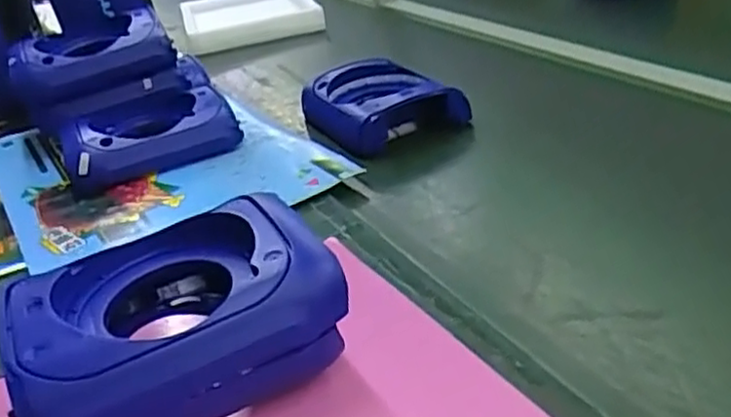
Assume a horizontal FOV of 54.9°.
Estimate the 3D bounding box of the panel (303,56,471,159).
[{"bbox_3d":[0.020,-0.157,0.996,0.184,0.063,0.206,-16,29,-14],"label":"panel"}]

